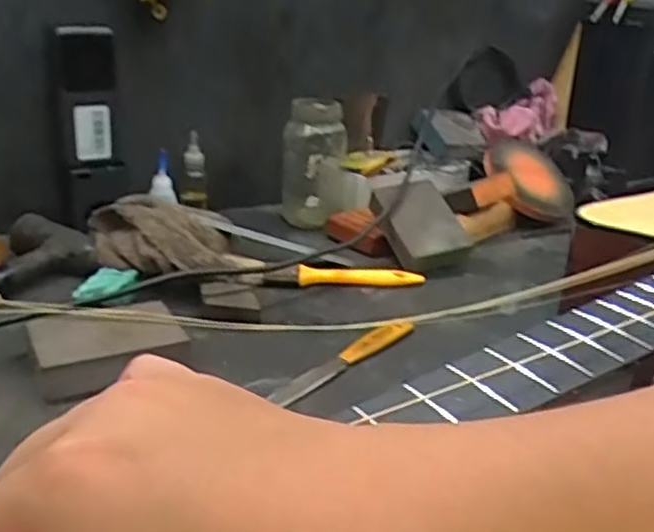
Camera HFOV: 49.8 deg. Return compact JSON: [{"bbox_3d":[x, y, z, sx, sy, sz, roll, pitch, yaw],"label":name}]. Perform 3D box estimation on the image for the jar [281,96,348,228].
[{"bbox_3d":[-0.010,-0.120,0.803,0.076,0.128,0.061,4,23,1],"label":"jar"}]

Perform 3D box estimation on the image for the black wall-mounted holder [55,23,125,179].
[{"bbox_3d":[-0.226,-0.158,0.672,0.050,0.135,0.023,-6,25,-22],"label":"black wall-mounted holder"}]

